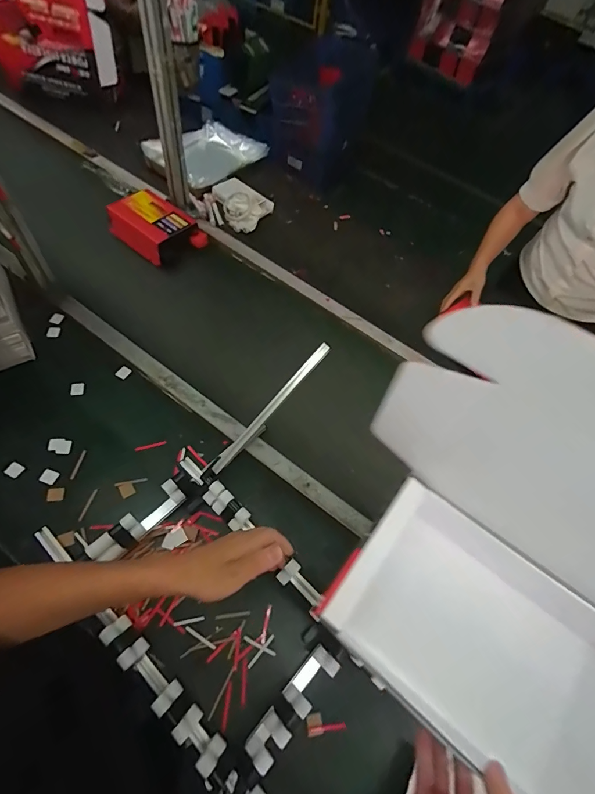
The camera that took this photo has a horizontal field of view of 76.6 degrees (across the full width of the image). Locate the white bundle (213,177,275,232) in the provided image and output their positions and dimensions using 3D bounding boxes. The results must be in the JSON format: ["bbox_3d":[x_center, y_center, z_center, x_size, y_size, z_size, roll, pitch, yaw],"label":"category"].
[{"bbox_3d":[-0.158,-0.592,1.152,0.155,0.051,0.184,-22,66,-18],"label":"white bundle"}]

